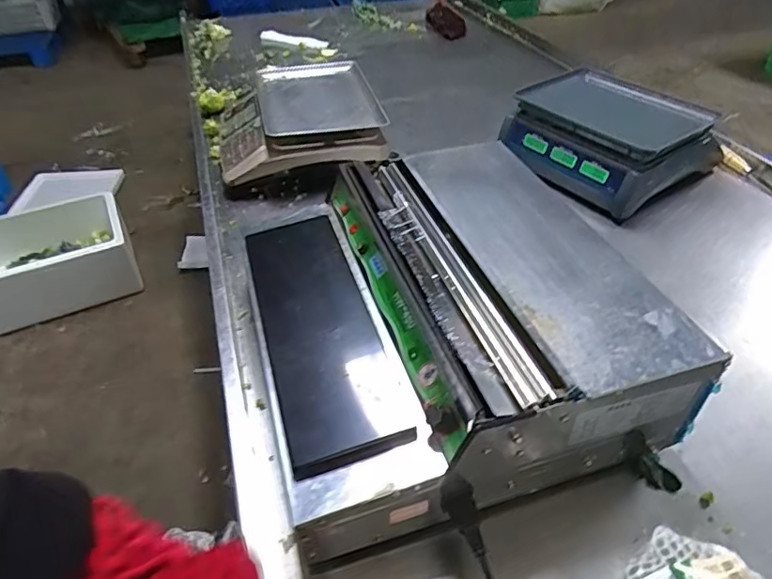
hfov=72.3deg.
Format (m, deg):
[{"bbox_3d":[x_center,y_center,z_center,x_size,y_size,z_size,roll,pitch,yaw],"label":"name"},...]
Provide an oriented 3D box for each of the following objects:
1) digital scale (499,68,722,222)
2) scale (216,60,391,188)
[{"bbox_3d":[0.440,-0.312,1.074,0.283,0.137,0.337,-29,48,-26],"label":"digital scale"},{"bbox_3d":[-0.208,-0.397,1.218,0.364,0.113,0.429,-12,43,-10],"label":"scale"}]

